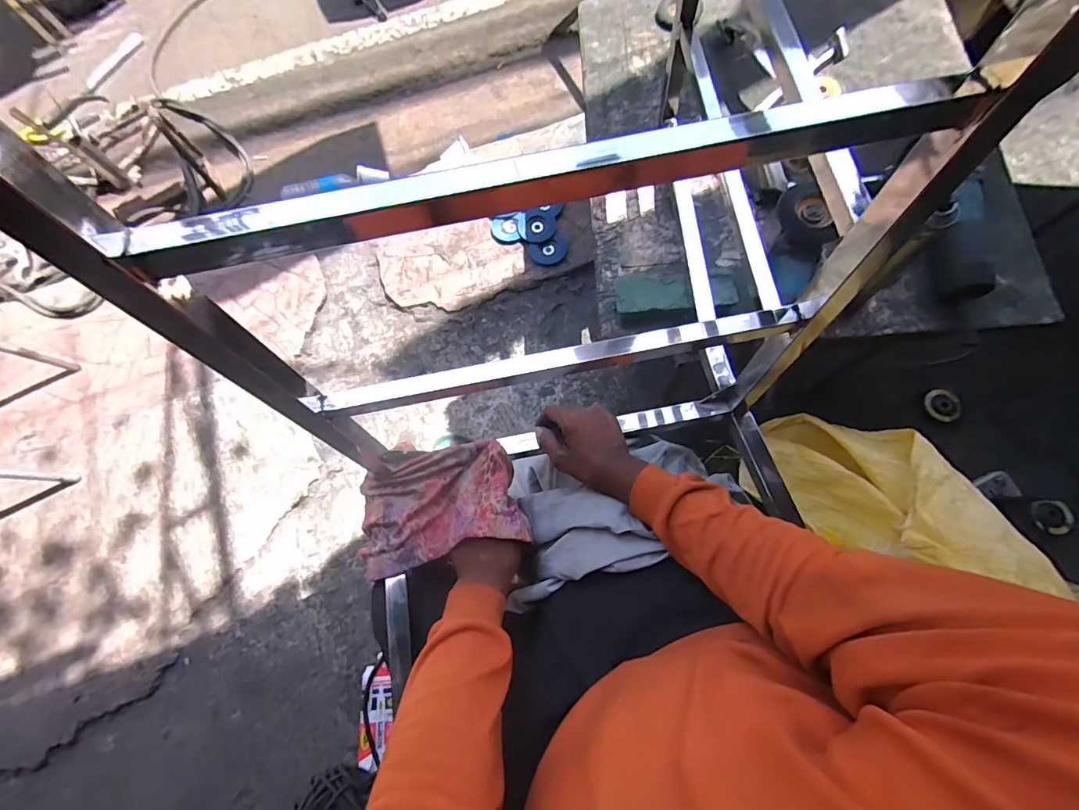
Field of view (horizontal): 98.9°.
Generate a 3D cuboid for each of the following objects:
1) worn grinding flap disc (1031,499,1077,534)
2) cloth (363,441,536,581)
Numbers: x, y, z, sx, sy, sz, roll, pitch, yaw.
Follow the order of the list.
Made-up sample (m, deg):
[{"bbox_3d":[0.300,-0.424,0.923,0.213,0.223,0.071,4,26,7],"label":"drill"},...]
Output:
[{"bbox_3d":[1.006,0.217,0.907,0.061,0.015,0.074,-19,89,31],"label":"worn grinding flap disc"},{"bbox_3d":[-0.121,0.110,0.549,0.187,0.040,0.138,-14,73,-7],"label":"cloth"}]

